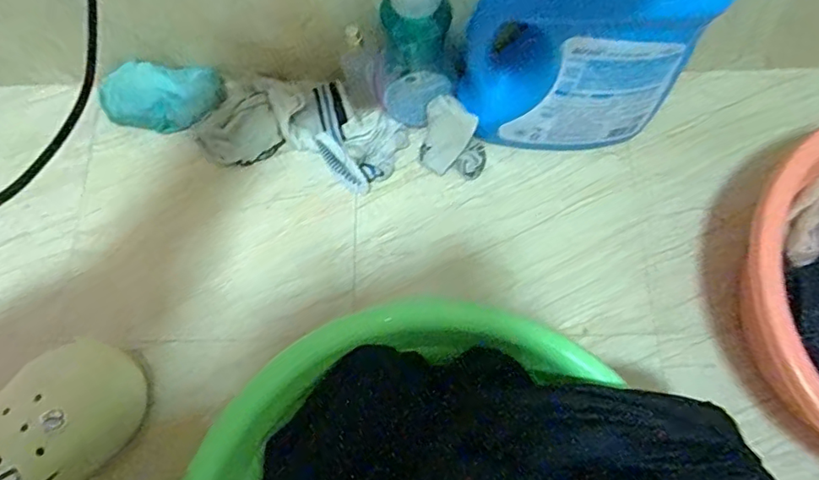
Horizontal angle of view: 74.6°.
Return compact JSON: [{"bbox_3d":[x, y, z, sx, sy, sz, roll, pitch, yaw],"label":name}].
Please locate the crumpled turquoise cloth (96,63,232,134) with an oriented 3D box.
[{"bbox_3d":[-0.274,-0.154,0.586,0.143,0.063,0.066,-6,72,-1],"label":"crumpled turquoise cloth"}]

